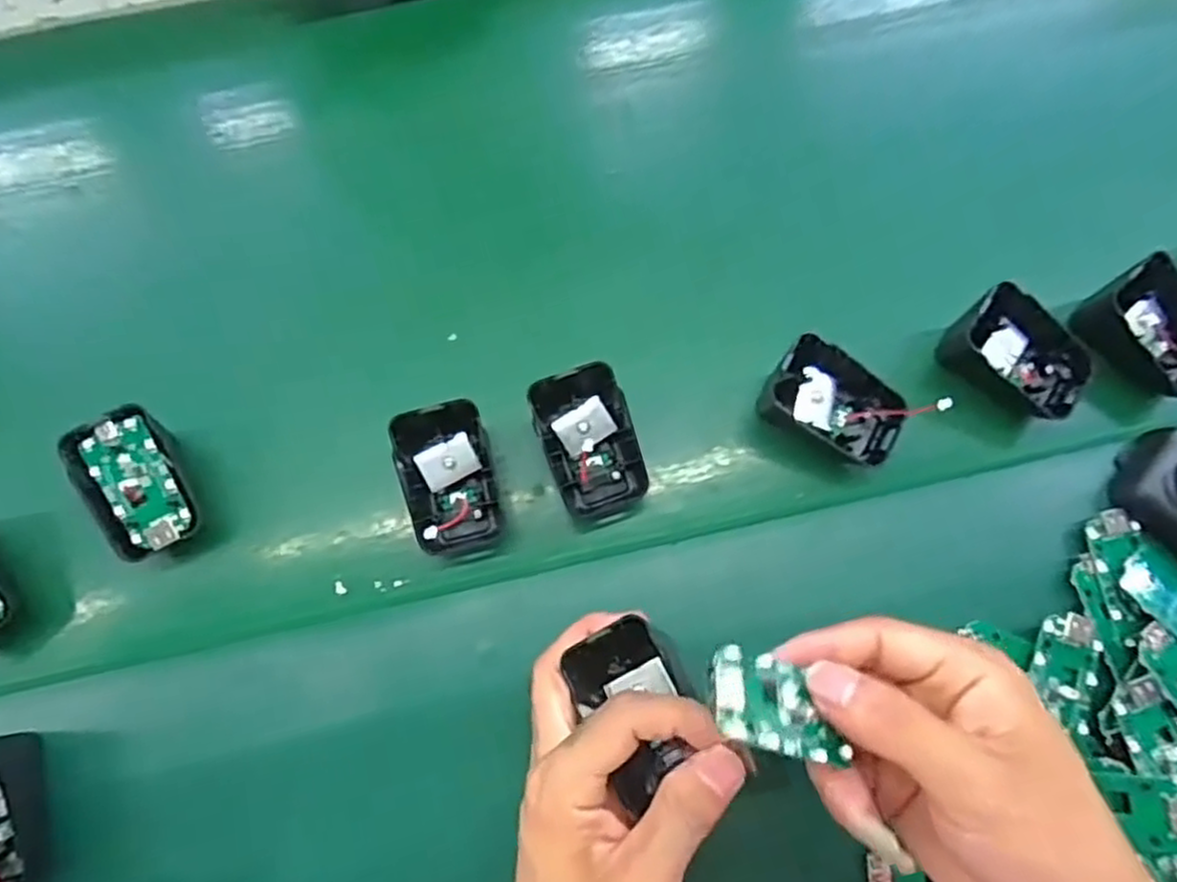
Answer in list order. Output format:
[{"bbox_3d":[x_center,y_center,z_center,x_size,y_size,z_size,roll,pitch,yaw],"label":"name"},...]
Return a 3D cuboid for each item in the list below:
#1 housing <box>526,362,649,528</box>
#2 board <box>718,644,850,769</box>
[{"bbox_3d":[0.001,0.003,0.359,0.044,0.036,0.069,-20,76,-3],"label":"housing"},{"bbox_3d":[0.065,0.090,0.248,0.055,0.006,0.030,24,54,-25],"label":"board"}]

